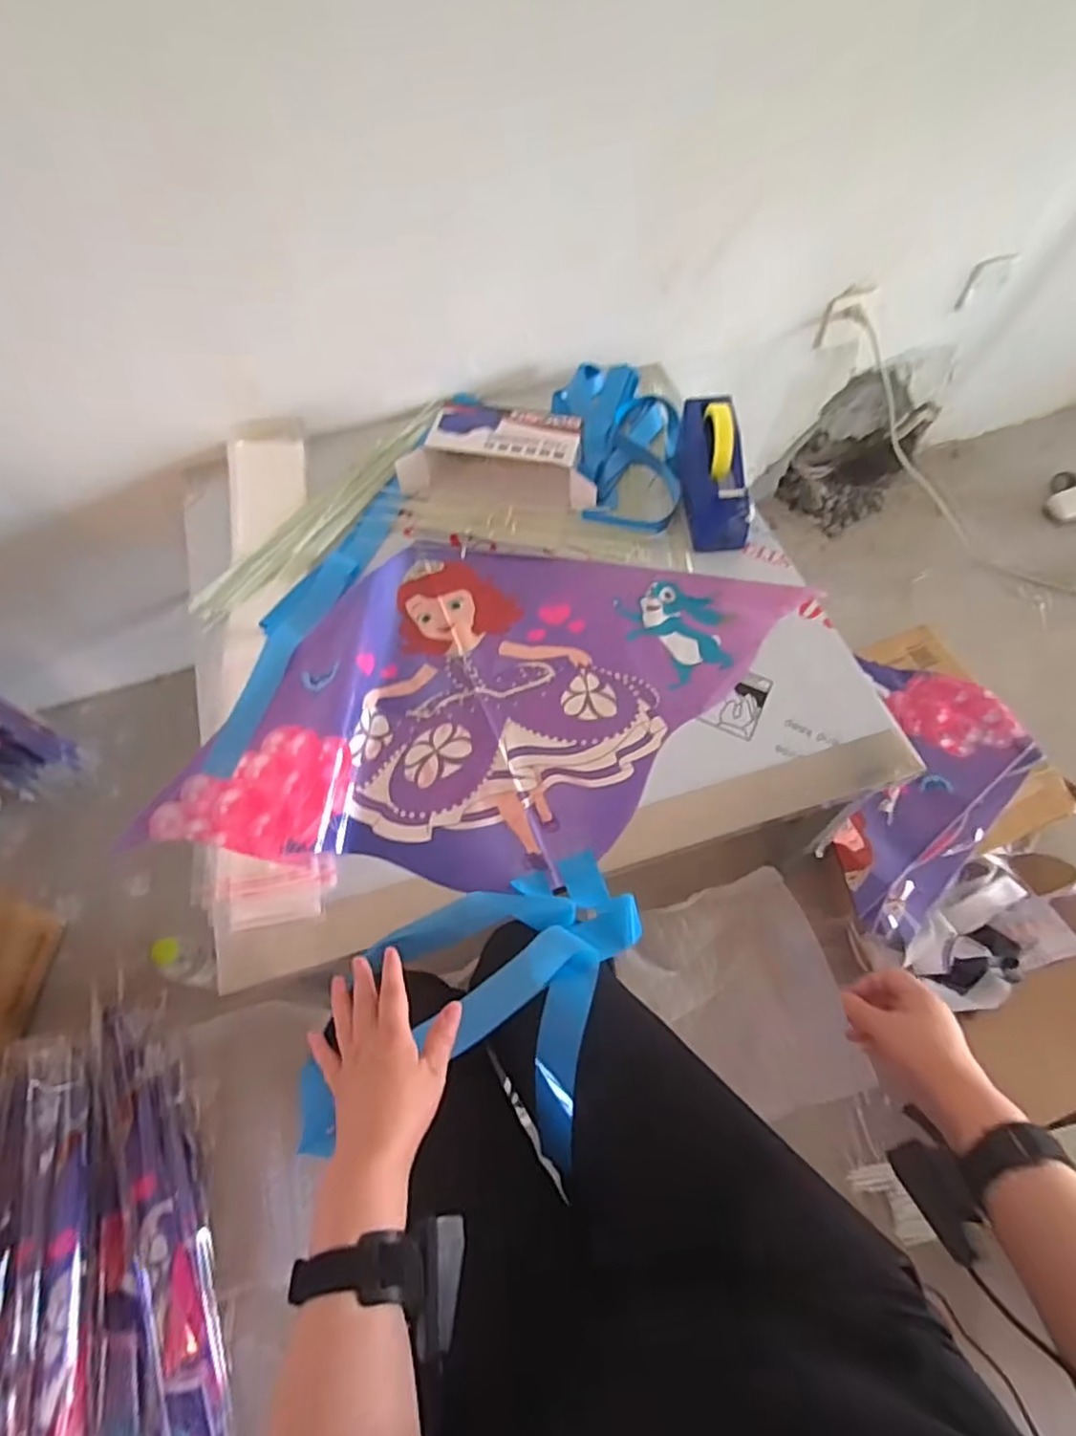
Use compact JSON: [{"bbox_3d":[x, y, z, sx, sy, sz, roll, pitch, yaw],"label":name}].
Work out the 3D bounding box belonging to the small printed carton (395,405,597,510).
[{"bbox_3d":[-0.049,-0.372,0.960,0.278,0.076,0.128,9,61,7],"label":"small printed carton"}]

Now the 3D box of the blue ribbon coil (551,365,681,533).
[{"bbox_3d":[0.128,-0.412,1.005,0.174,0.038,0.349,-10,61,-4],"label":"blue ribbon coil"}]

